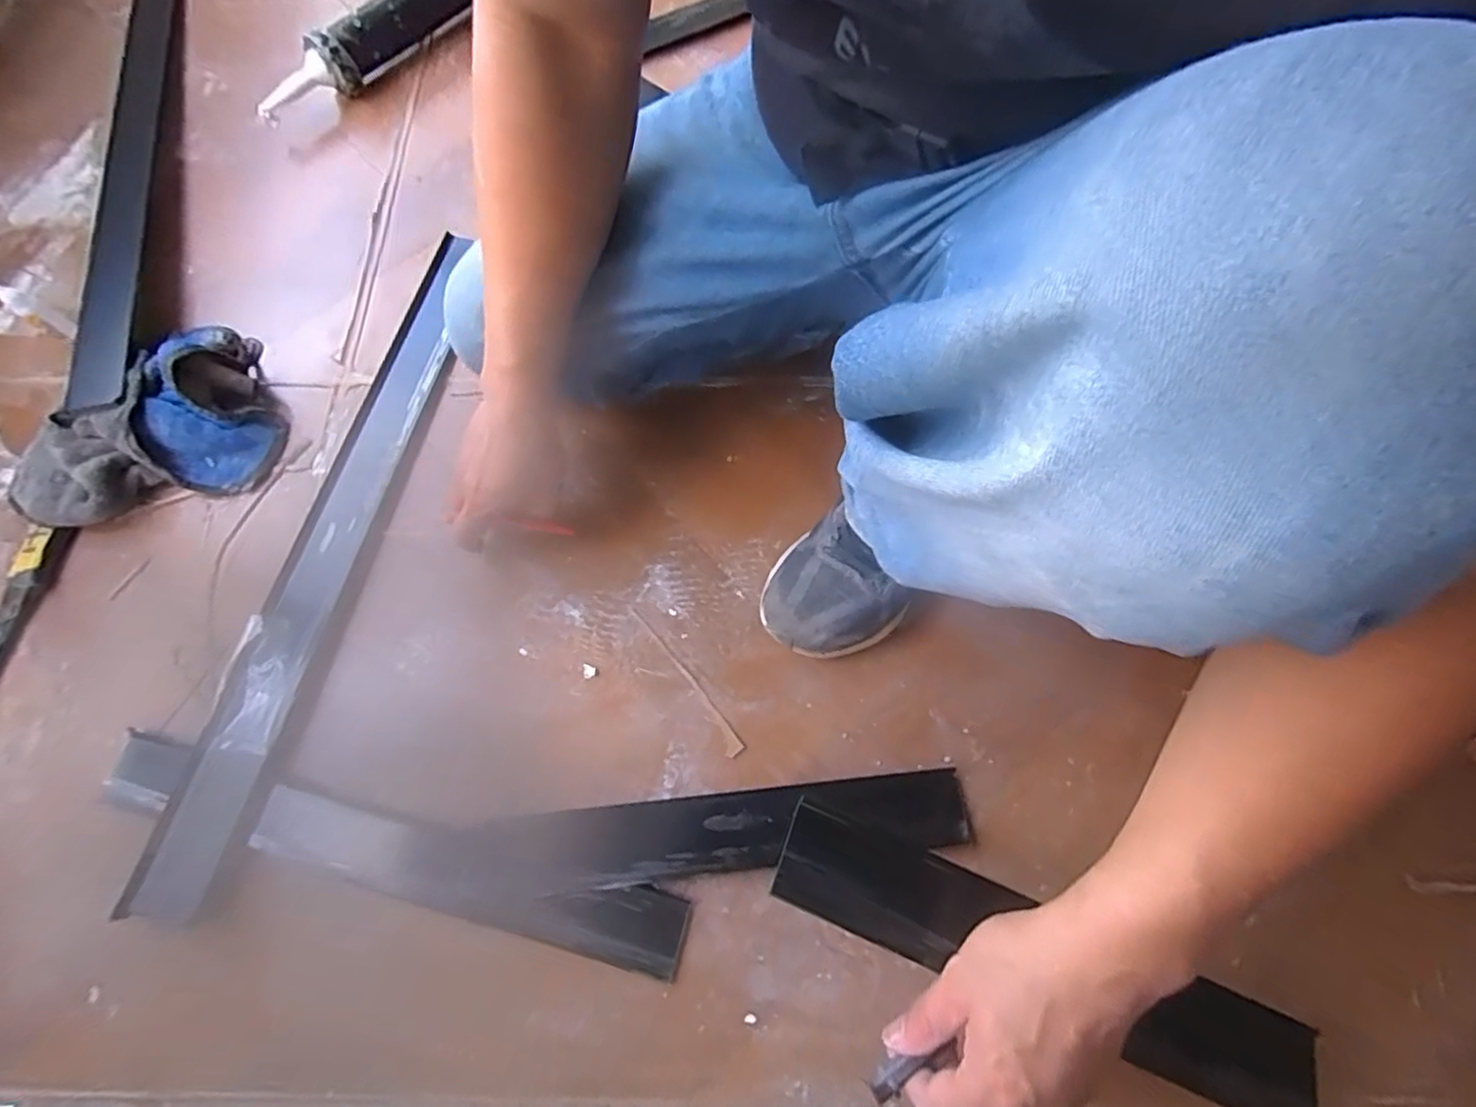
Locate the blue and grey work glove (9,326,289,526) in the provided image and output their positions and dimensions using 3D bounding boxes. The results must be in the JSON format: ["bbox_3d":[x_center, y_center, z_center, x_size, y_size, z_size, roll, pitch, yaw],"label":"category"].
[{"bbox_3d":[-0.553,-0.118,0.610,0.197,0.061,0.242,31,75,11],"label":"blue and grey work glove"}]

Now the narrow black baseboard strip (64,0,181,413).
[{"bbox_3d":[-0.699,-0.452,0.741,0.075,0.013,0.698,-15,69,2],"label":"narrow black baseboard strip"}]

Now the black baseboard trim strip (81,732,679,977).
[{"bbox_3d":[-0.284,0.235,0.512,0.494,0.014,0.056,14,72,6],"label":"black baseboard trim strip"}]

